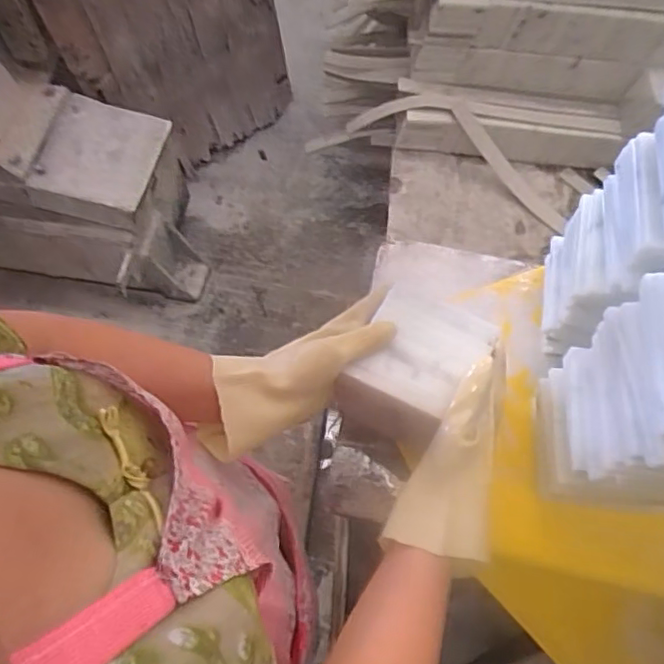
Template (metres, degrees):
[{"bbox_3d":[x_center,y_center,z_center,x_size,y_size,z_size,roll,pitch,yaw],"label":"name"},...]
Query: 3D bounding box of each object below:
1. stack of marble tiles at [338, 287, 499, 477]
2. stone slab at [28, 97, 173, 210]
[{"bbox_3d":[0.072,0.038,0.540,0.092,0.104,0.120,31,69,14],"label":"stack of marble tiles"},{"bbox_3d":[-0.485,-0.386,1.267,0.216,0.021,0.253,15,64,-5],"label":"stone slab"}]

